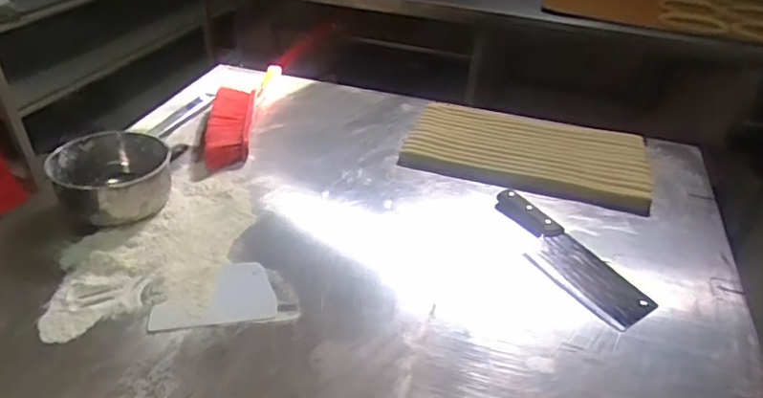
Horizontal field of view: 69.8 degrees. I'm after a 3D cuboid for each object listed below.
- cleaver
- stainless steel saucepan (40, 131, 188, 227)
[{"bbox_3d":[0.253,0.075,0.784,0.085,0.016,0.275,-17,41,-25],"label":"cleaver"},{"bbox_3d":[-0.395,-0.030,0.815,0.150,0.079,0.148,2,36,-2],"label":"stainless steel saucepan"}]

